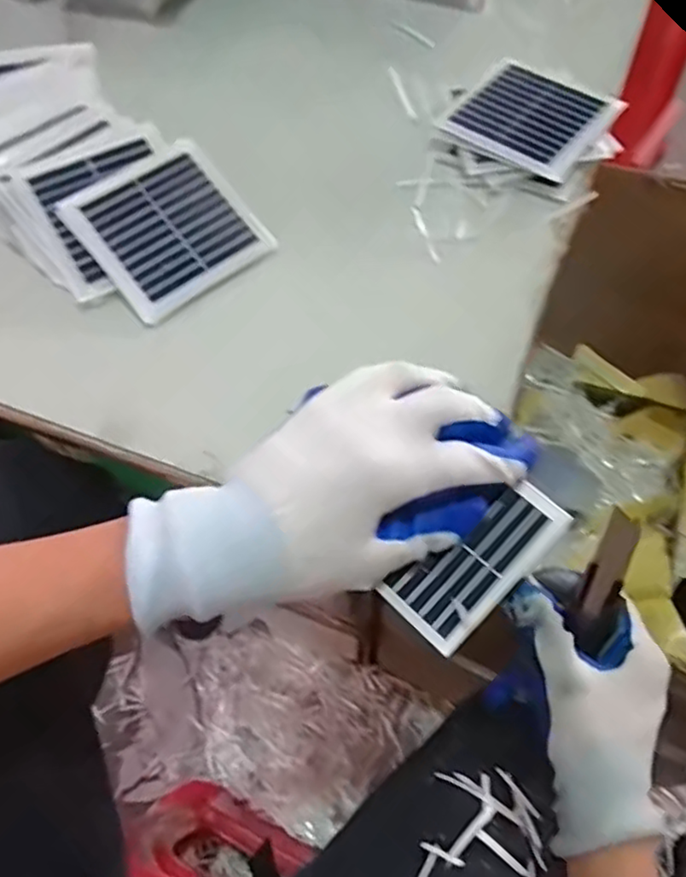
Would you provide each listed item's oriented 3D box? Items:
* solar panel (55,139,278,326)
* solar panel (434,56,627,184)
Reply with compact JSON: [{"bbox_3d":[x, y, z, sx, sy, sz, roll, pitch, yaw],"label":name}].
[{"bbox_3d":[-0.107,-0.131,0.406,0.097,0.008,0.098,-38,82,-15],"label":"solar panel"},{"bbox_3d":[0.131,-0.223,0.449,0.096,0.007,0.101,34,67,18],"label":"solar panel"}]

